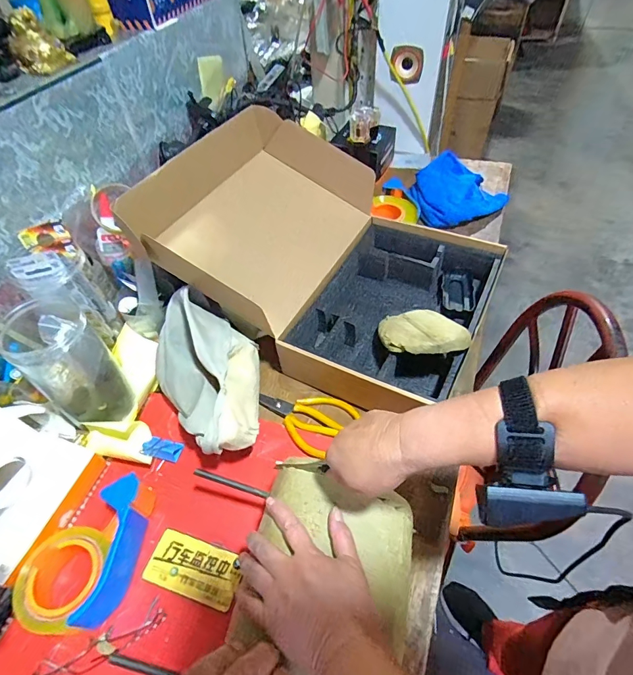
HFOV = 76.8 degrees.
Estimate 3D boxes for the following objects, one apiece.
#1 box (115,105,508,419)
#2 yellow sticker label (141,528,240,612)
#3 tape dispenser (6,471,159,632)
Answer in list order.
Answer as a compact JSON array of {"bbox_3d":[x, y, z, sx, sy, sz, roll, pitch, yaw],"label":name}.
[{"bbox_3d":[0.022,-0.142,0.663,0.502,0.195,0.370,21,55,19],"label":"box"},{"bbox_3d":[-0.145,0.273,0.474,0.110,0.004,0.058,13,53,13],"label":"yellow sticker label"},{"bbox_3d":[-0.264,0.246,0.463,0.101,0.062,0.156,3,51,5],"label":"tape dispenser"}]

